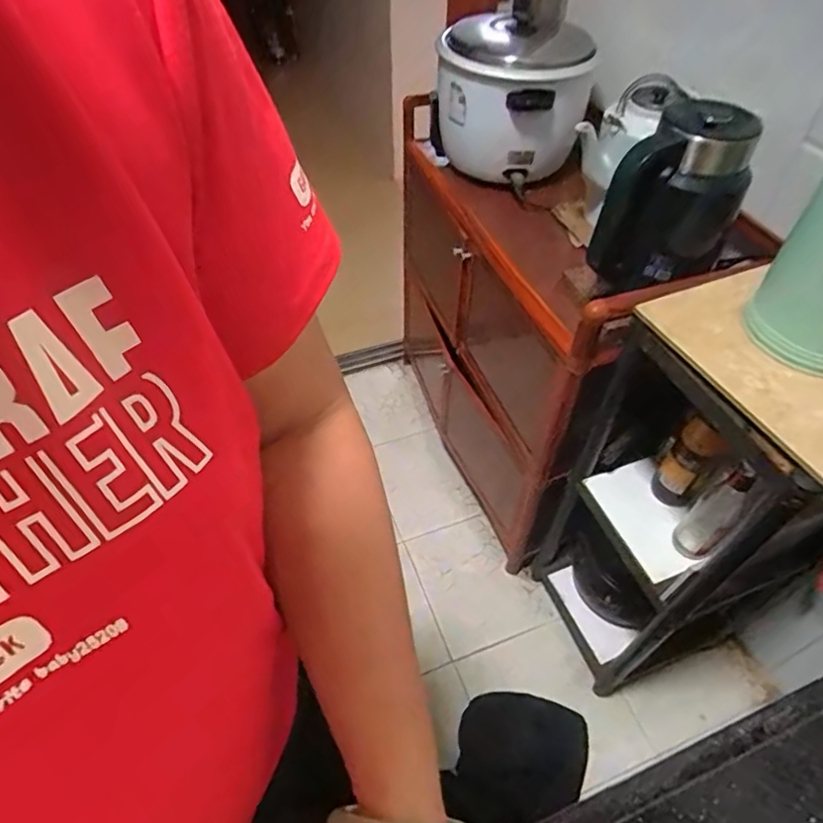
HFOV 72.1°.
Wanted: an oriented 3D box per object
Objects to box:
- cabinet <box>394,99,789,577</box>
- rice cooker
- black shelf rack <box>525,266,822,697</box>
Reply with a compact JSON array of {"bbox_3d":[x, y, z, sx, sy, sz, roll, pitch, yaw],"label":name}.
[{"bbox_3d":[0.284,-0.173,1.278,0.391,0.732,0.730,-16,51,-14],"label":"cabinet"},{"bbox_3d":[0.193,-0.610,1.104,0.285,0.230,0.281,9,49,7],"label":"rice cooker"},{"bbox_3d":[0.469,0.167,0.972,0.312,0.813,0.344,-16,51,-14],"label":"black shelf rack"}]

